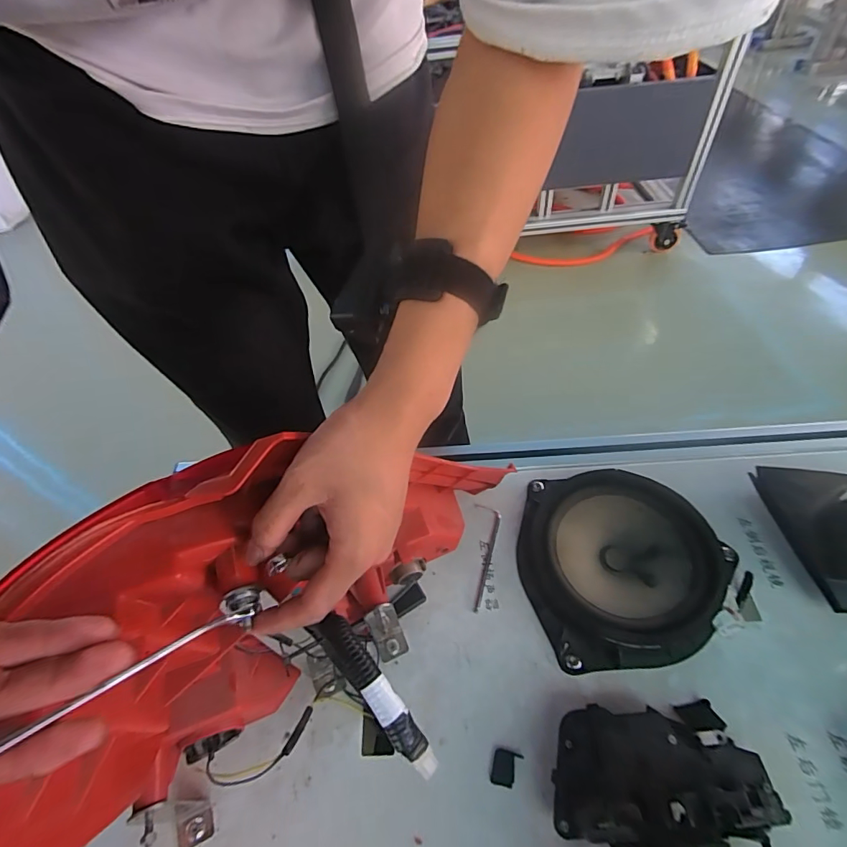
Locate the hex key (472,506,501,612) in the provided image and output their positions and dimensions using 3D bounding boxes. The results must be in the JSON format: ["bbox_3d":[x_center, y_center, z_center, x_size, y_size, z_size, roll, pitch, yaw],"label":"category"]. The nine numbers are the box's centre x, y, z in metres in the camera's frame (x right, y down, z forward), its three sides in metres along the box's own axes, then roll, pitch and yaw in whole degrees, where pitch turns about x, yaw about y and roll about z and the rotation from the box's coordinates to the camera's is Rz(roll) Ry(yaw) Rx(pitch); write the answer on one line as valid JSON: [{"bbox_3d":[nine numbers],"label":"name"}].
[{"bbox_3d":[0.059,0.129,0.449,0.025,0.004,0.108,6,54,9],"label":"hex key"}]

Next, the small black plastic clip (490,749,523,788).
[{"bbox_3d":[0.062,0.259,0.342,0.020,0.004,0.023,11,52,14],"label":"small black plastic clip"}]

